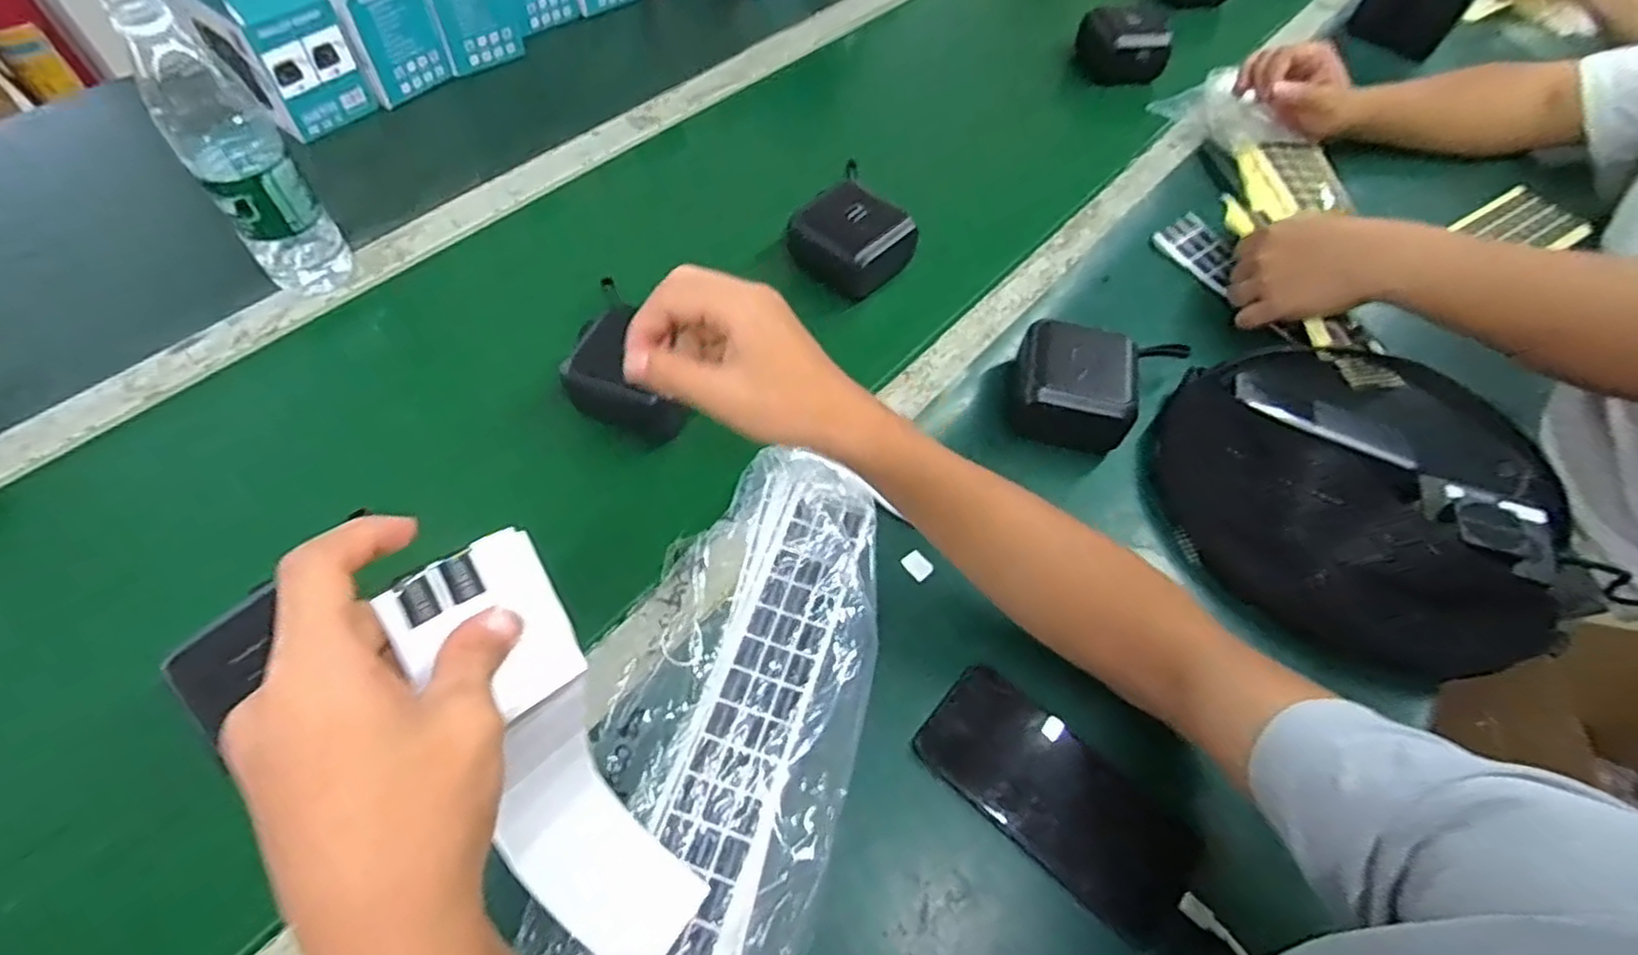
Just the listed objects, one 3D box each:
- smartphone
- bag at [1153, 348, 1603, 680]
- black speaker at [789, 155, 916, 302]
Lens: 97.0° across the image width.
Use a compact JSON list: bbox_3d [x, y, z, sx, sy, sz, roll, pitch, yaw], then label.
[{"bbox_3d":[0.140,0.187,0.428,0.161,0.009,0.070,37,63,19],"label":"smartphone"},{"bbox_3d":[0.390,0.010,0.523,0.242,0.056,0.246,2,58,-2],"label":"bag"},{"bbox_3d":[0.035,-0.219,0.663,0.095,0.062,0.093,41,64,20],"label":"black speaker"}]

